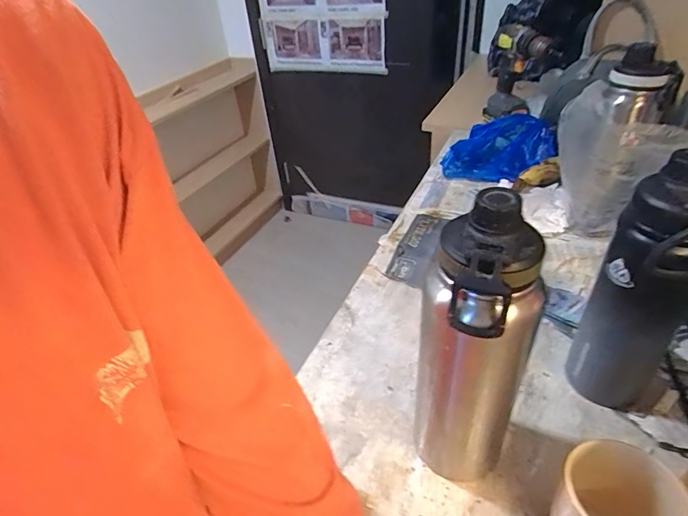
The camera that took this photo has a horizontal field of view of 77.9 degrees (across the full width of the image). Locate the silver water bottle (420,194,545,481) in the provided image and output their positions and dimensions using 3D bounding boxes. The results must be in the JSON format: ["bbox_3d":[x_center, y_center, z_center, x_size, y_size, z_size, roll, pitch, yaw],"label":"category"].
[{"bbox_3d":[0.102,0.087,0.346,0.084,0.283,0.067,13,40,21],"label":"silver water bottle"}]

